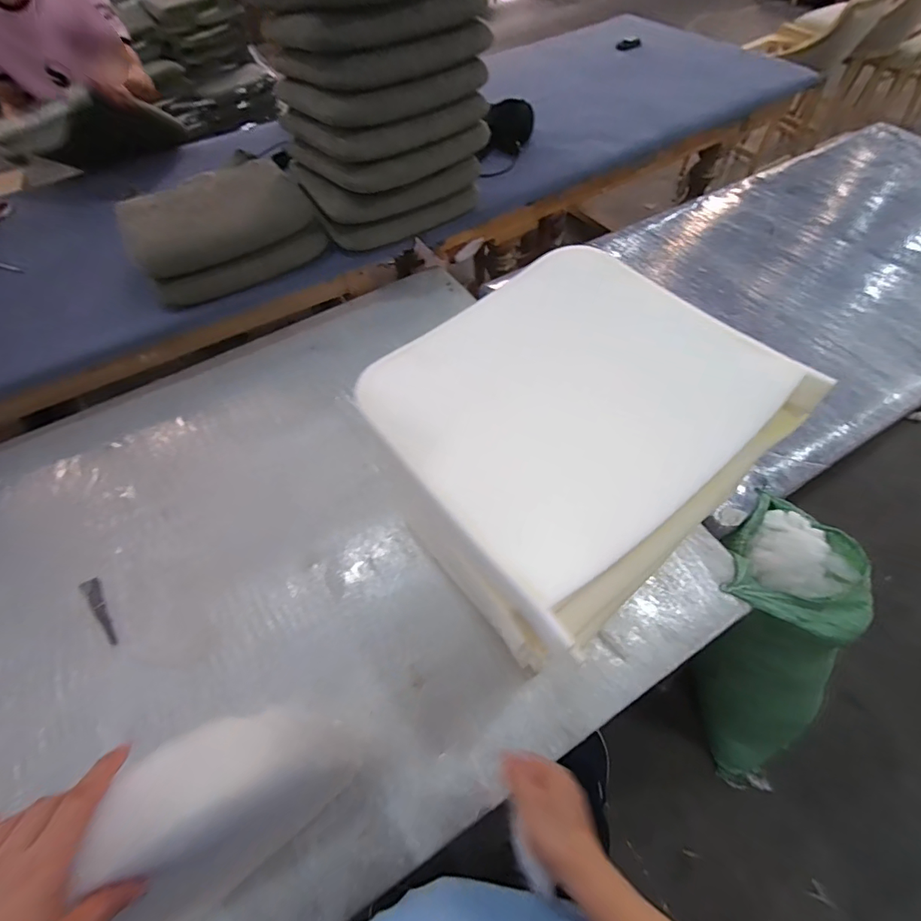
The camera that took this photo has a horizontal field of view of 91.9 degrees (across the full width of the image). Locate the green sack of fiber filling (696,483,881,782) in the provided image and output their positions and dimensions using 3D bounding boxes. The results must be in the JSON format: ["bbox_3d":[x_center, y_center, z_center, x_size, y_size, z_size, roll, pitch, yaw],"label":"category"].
[{"bbox_3d":[0.667,0.469,0.979,0.237,0.786,0.207,-19,30,-9],"label":"green sack of fiber filling"}]

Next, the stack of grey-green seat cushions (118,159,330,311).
[{"bbox_3d":[-0.628,-0.625,1.188,0.461,0.150,0.388,-26,60,-14],"label":"stack of grey-green seat cushions"}]

